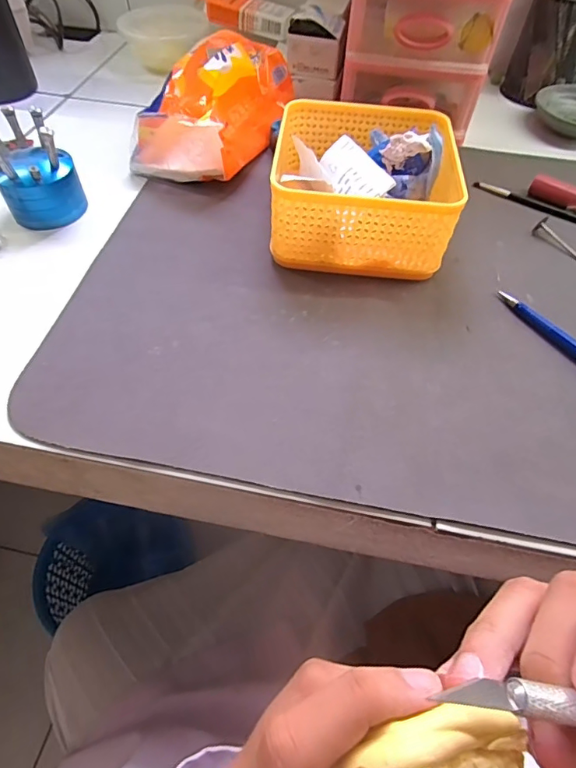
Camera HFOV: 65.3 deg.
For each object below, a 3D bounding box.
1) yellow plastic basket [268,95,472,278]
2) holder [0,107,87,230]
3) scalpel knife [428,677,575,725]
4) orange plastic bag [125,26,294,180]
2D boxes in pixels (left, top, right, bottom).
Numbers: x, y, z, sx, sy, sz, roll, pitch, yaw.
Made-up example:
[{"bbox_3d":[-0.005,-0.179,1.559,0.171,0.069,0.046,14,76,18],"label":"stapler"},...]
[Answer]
[{"bbox_3d":[0.055,-0.154,0.347,0.132,0.064,0.134,4,57,1],"label":"yellow plastic basket"},{"bbox_3d":[-0.195,-0.166,0.346,0.058,0.068,0.056,-23,60,-16],"label":"holder"},{"bbox_3d":[0.100,0.089,0.118,0.134,0.004,0.007,17,56,-13],"label":"scalpel knife"},{"bbox_3d":[-0.062,-0.261,0.414,0.094,0.071,0.173,19,58,11],"label":"orange plastic bag"}]

